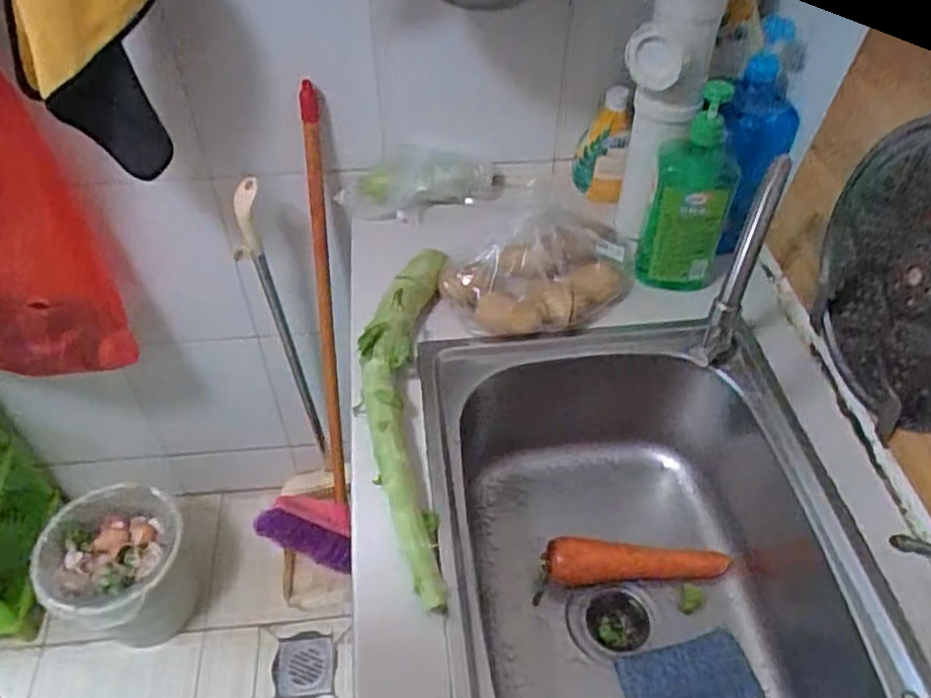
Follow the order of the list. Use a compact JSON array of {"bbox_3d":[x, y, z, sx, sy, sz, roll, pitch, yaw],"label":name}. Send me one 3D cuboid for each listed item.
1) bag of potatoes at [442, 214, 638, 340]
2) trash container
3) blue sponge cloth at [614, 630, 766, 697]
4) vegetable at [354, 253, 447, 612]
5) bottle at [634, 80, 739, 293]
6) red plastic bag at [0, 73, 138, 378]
[{"bbox_3d":[0.120,-0.099,0.932,0.286,0.088,0.130,-19,50,-17],"label":"bag of potatoes"},{"bbox_3d":[-0.635,0.425,1.352,0.228,0.244,0.245,0,47,0],"label":"trash container"},{"bbox_3d":[0.247,0.370,0.811,0.145,0.015,0.081,-11,48,-11],"label":"blue sponge cloth"},{"bbox_3d":[-0.070,0.056,0.800,0.096,0.050,0.463,0,47,-1],"label":"vegetable"},{"bbox_3d":[0.280,-0.191,0.905,0.096,0.233,0.088,16,49,14],"label":"bottle"},{"bbox_3d":[-0.646,-0.149,0.984,0.295,0.434,0.054,0,34,-3],"label":"red plastic bag"}]

